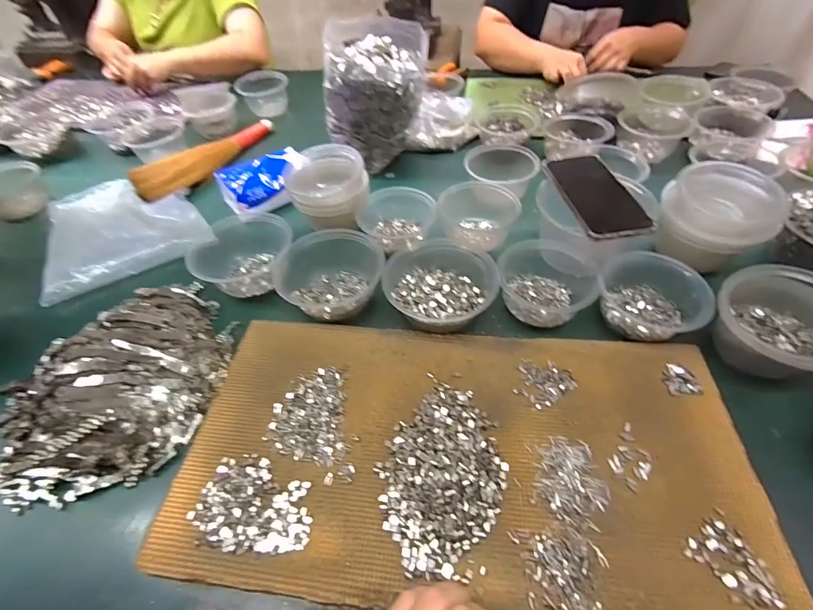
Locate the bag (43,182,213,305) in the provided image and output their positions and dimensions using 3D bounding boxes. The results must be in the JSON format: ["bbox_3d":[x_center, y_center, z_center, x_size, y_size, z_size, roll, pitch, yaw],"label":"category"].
[{"bbox_3d":[-0.458,-0.133,0.606,0.226,0.018,0.243,-26,54,-15],"label":"bag"}]

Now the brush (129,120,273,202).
[{"bbox_3d":[-0.372,-0.294,0.718,0.056,0.061,0.315,24,57,21],"label":"brush"}]

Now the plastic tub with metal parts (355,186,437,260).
[{"bbox_3d":[-0.013,-0.132,0.562,0.105,0.053,0.100,-2,52,3],"label":"plastic tub with metal parts"}]

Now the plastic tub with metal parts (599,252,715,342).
[{"bbox_3d":[0.287,-0.012,0.437,0.104,0.048,0.113,-2,52,3],"label":"plastic tub with metal parts"}]

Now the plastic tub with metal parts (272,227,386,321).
[{"bbox_3d":[-0.098,-0.048,0.490,0.138,0.055,0.145,-2,52,3],"label":"plastic tub with metal parts"}]

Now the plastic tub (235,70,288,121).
[{"bbox_3d":[-0.333,-0.492,0.870,0.101,0.069,0.100,-2,52,3],"label":"plastic tub"}]

